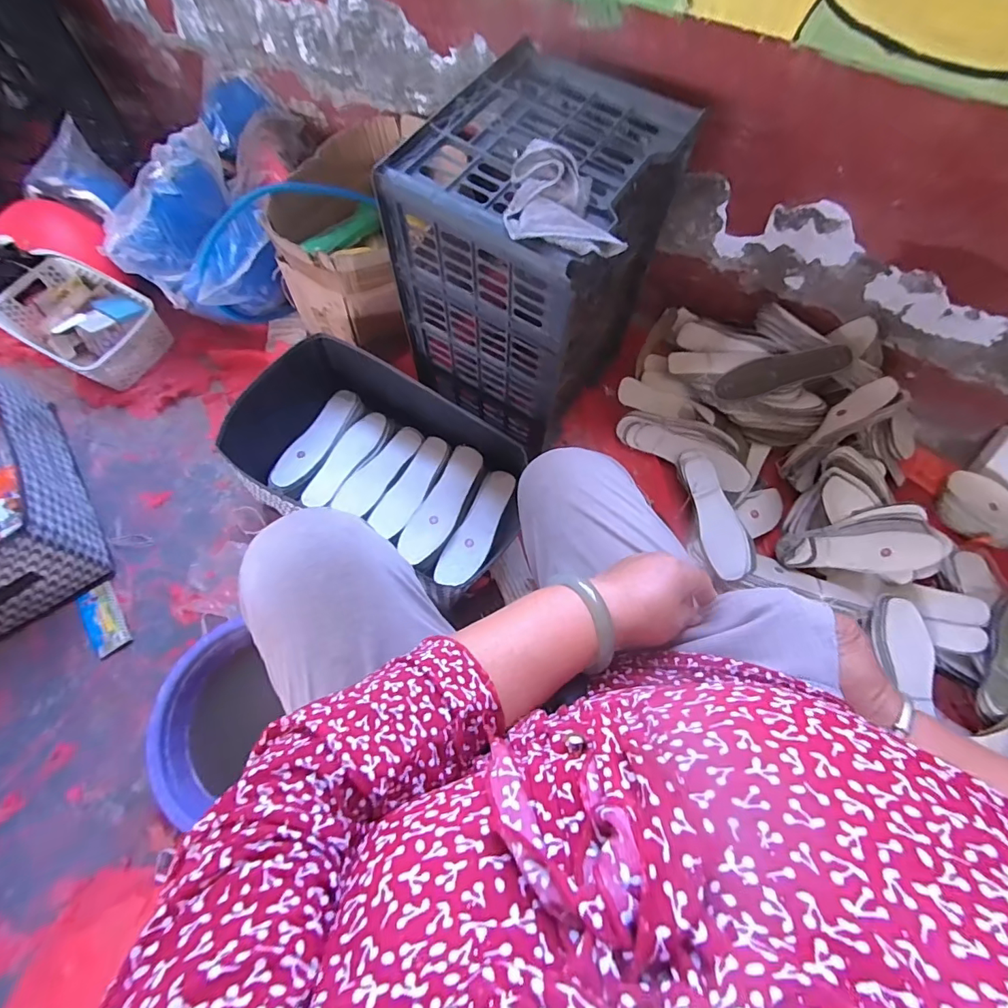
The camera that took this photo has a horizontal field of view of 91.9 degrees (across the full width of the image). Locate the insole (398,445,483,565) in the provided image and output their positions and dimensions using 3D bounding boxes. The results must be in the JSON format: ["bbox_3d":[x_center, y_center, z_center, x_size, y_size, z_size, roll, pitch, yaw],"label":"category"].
[{"bbox_3d":[-0.107,-0.004,0.826,0.077,0.036,0.234,25,69,9],"label":"insole"}]

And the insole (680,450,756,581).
[{"bbox_3d":[0.380,0.012,0.872,0.078,0.012,0.244,-8,68,-4],"label":"insole"}]

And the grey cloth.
[{"bbox_3d":[0.058,-0.328,0.528,0.116,0.045,0.138,-10,68,-5],"label":"grey cloth"}]

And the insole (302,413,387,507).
[{"bbox_3d":[-0.287,-0.085,0.888,0.065,0.029,0.214,23,69,9],"label":"insole"}]

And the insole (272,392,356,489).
[{"bbox_3d":[-0.344,-0.122,0.900,0.058,0.022,0.218,24,69,9],"label":"insole"}]

